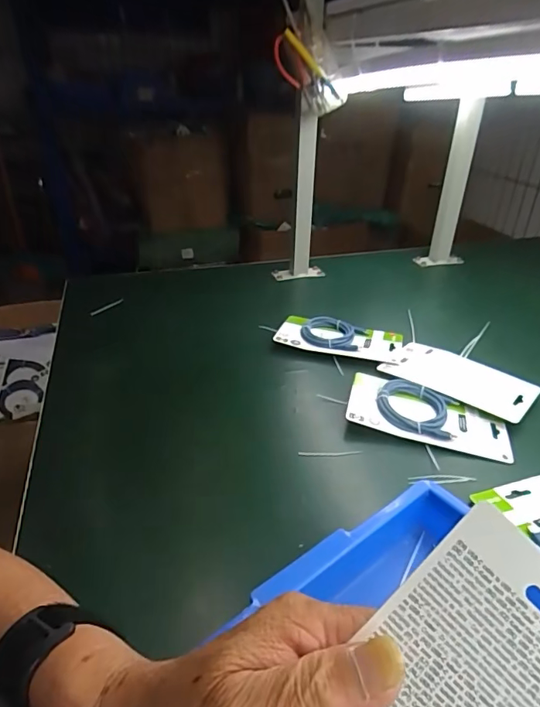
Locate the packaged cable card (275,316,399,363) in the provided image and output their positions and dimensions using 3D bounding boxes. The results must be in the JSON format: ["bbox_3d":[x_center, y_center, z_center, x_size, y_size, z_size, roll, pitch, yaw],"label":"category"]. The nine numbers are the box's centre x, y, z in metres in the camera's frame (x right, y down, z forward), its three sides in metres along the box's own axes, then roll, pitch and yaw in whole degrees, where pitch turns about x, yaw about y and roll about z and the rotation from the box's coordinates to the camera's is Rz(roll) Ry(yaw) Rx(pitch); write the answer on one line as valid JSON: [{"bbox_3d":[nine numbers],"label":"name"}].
[{"bbox_3d":[0.102,-0.023,0.689,0.177,0.022,0.090,11,33,15],"label":"packaged cable card"}]

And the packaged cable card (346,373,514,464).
[{"bbox_3d":[0.182,0.070,0.539,0.178,0.022,0.092,12,33,18],"label":"packaged cable card"}]

